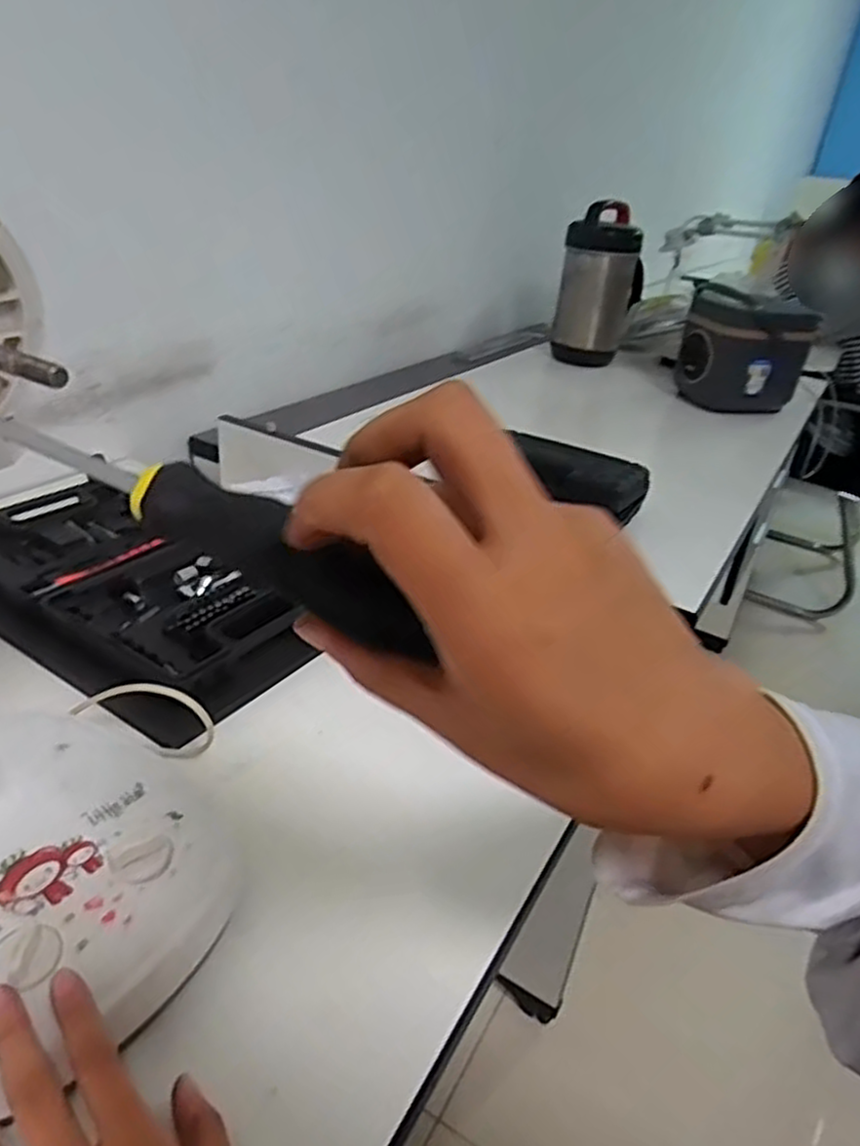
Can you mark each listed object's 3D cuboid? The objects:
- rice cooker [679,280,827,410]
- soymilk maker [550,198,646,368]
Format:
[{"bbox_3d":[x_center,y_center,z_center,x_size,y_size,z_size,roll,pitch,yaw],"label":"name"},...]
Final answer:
[{"bbox_3d":[0.589,-0.419,1.395,0.227,0.195,0.175,20,33,21],"label":"rice cooker"},{"bbox_3d":[0.358,-0.593,1.550,0.177,0.300,0.155,12,31,8],"label":"soymilk maker"}]

